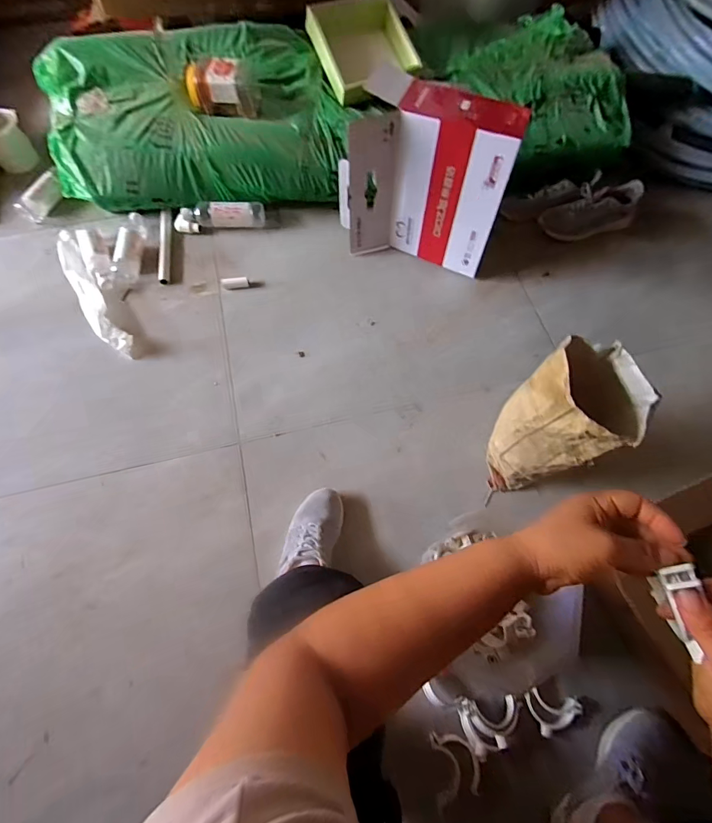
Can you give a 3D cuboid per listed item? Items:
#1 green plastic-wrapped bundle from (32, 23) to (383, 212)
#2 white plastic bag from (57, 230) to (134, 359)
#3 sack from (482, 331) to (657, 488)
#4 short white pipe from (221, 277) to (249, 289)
[{"bbox_3d":[-0.432,-0.816,1.128,0.865,0.239,0.379,-1,67,-2],"label":"green plastic-wrapped bundle"},{"bbox_3d":[-0.696,-0.307,1.059,0.076,0.043,0.473,-33,70,-14],"label":"white plastic bag"},{"bbox_3d":[0.380,0.030,0.776,0.183,0.327,0.181,38,67,14],"label":"sack"},{"bbox_3d":[-0.331,-0.352,1.102,0.073,0.022,0.021,-5,66,-3],"label":"short white pipe"}]

